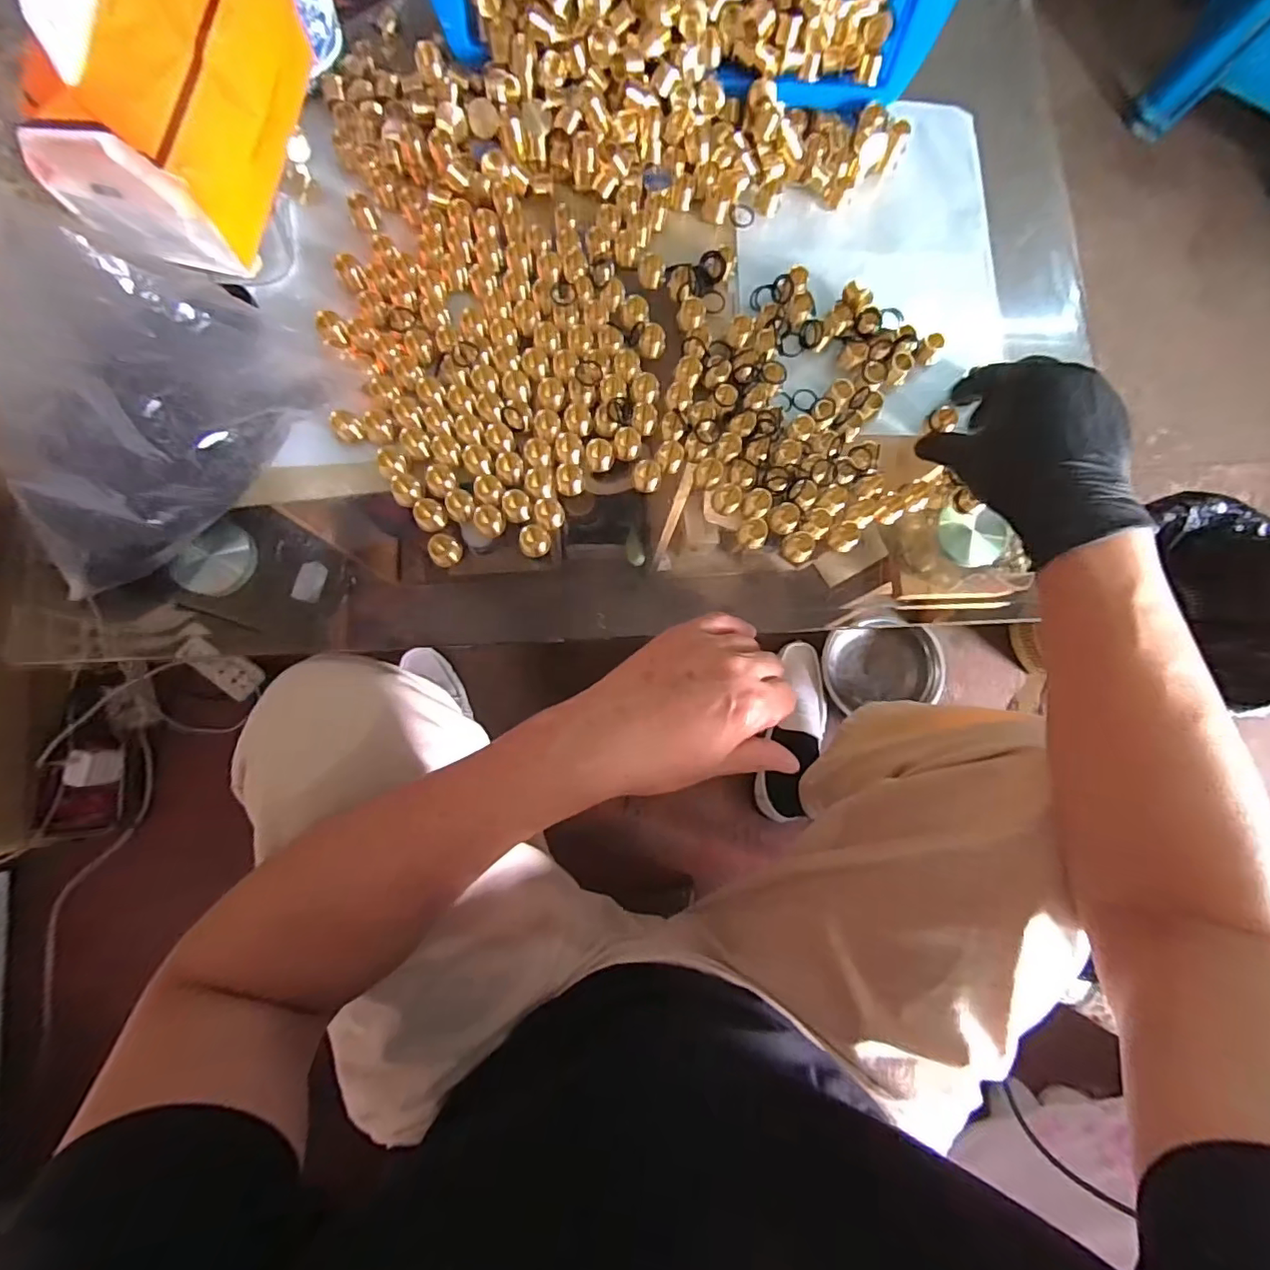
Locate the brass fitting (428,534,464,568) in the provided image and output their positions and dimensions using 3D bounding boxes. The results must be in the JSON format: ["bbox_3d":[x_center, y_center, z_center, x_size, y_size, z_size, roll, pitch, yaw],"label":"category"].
[{"bbox_3d":[-0.130,-0.058,0.385,0.022,0.018,0.017,-36,86,-8],"label":"brass fitting"}]

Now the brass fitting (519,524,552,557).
[{"bbox_3d":[-0.069,-0.065,0.388,0.022,0.016,0.018,-18,84,-6],"label":"brass fitting"}]

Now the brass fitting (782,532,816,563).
[{"bbox_3d":[0.118,-0.063,0.403,0.018,0.014,0.022,-33,86,-8],"label":"brass fitting"}]

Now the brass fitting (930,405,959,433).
[{"bbox_3d":[0.230,-0.160,0.414,0.013,0.013,0.019,-42,87,-8],"label":"brass fitting"}]

